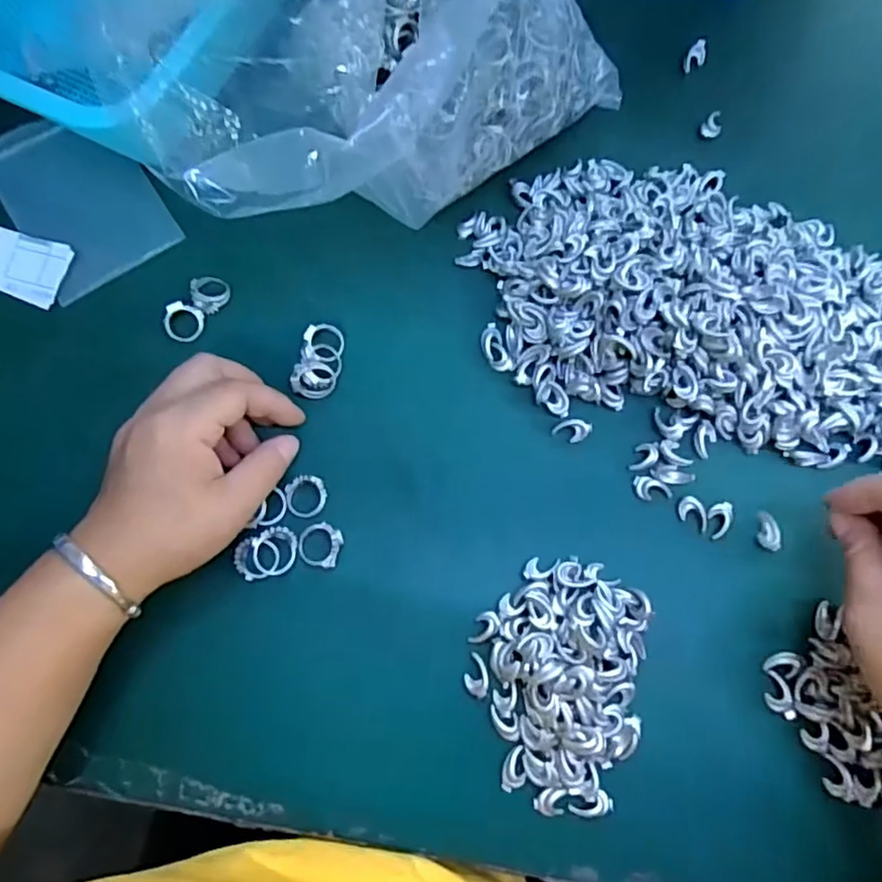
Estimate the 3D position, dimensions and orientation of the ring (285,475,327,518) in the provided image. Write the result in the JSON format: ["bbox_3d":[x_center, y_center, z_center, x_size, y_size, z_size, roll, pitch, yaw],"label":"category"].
[{"bbox_3d":[-0.072,0.029,0.332,0.021,0.008,0.022,0,77,1],"label":"ring"}]

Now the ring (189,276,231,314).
[{"bbox_3d":[-0.132,-0.085,0.361,0.021,0.009,0.020,0,77,1],"label":"ring"}]

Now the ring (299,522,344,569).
[{"bbox_3d":[-0.063,0.054,0.329,0.022,0.010,0.022,0,77,1],"label":"ring"}]

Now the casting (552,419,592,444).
[{"bbox_3d":[0.072,-0.006,0.343,0.018,0.004,0.013,25,79,6],"label":"casting"}]

